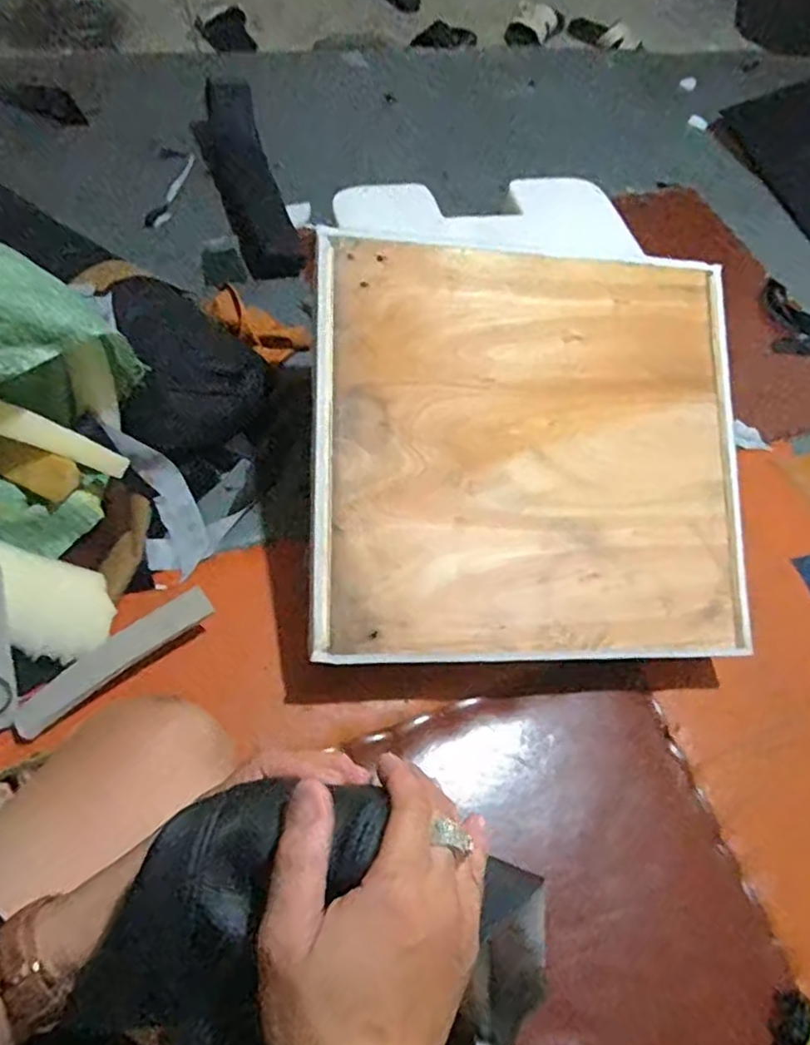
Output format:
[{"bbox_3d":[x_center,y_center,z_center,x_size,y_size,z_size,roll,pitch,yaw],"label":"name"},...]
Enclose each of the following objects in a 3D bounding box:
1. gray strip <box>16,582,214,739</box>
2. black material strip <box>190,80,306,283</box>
[{"bbox_3d":[-0.327,0.153,0.743,0.231,0.010,0.042,-36,96,-19],"label":"gray strip"},{"bbox_3d":[-0.302,-0.644,1.262,0.114,0.081,0.434,-18,81,-15],"label":"black material strip"}]

